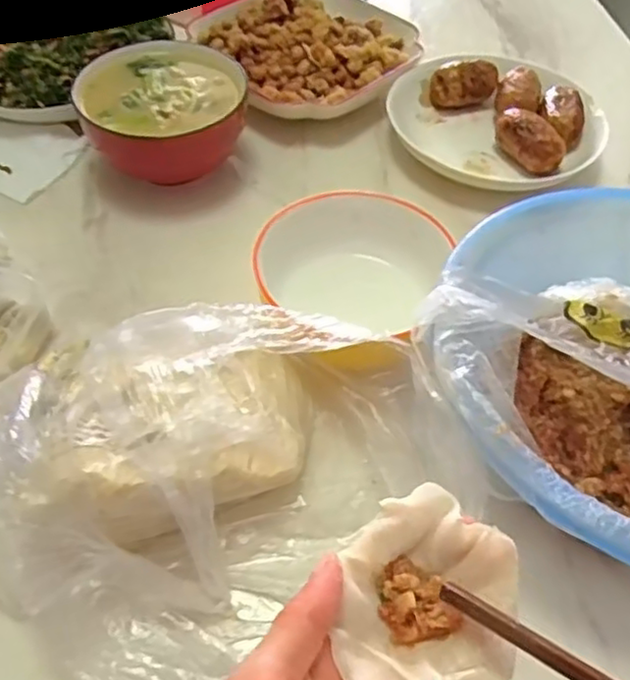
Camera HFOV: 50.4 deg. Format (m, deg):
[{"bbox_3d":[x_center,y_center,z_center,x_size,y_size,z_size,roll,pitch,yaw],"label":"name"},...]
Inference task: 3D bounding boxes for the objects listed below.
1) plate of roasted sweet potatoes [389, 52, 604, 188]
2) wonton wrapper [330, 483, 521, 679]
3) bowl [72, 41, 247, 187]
[{"bbox_3d":[0.154,-0.193,0.576,0.179,0.040,0.143,8,53,2],"label":"plate of roasted sweet potatoes"},{"bbox_3d":[0.043,0.098,0.255,0.067,0.027,0.077,21,54,12],"label":"wonton wrapper"},{"bbox_3d":[-0.122,-0.175,0.532,0.123,0.067,0.129,2,53,-2],"label":"bowl"}]

